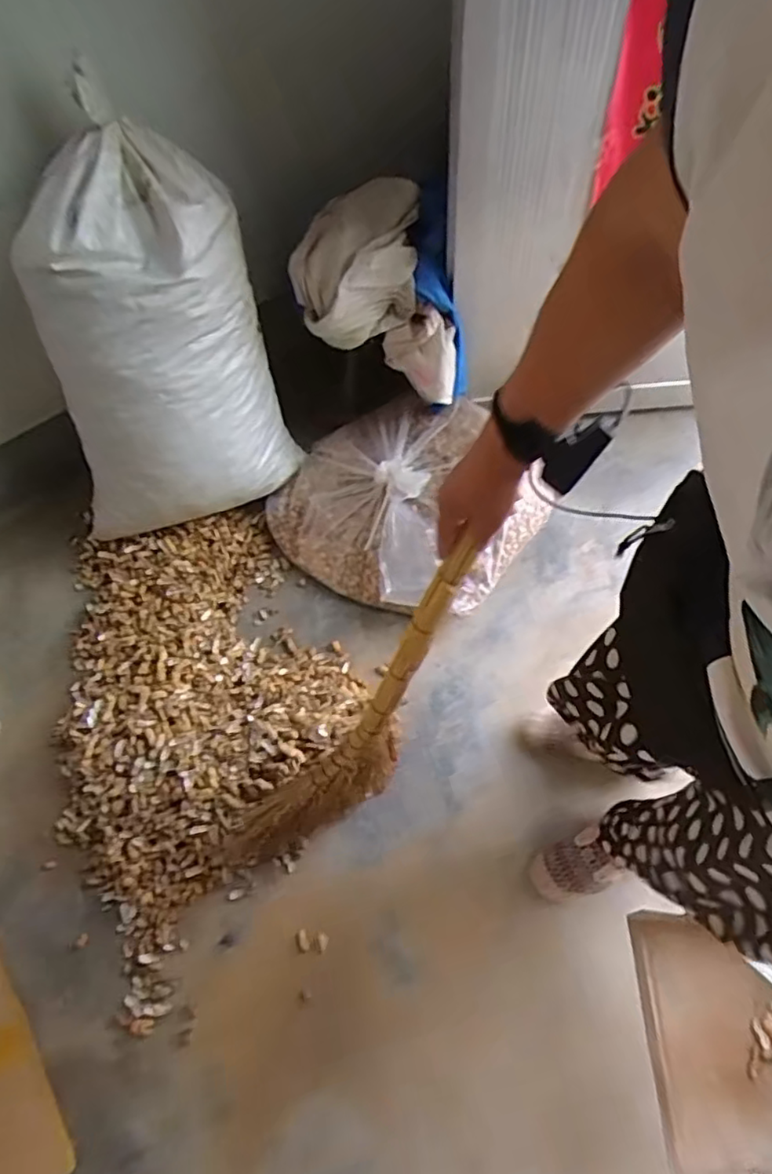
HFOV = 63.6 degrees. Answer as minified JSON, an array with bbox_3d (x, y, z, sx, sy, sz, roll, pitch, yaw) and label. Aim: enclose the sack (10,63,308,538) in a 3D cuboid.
[{"bbox_3d":[-0.411,-0.456,1.148,0.425,0.745,0.280,-19,47,-18],"label":"sack"}]

